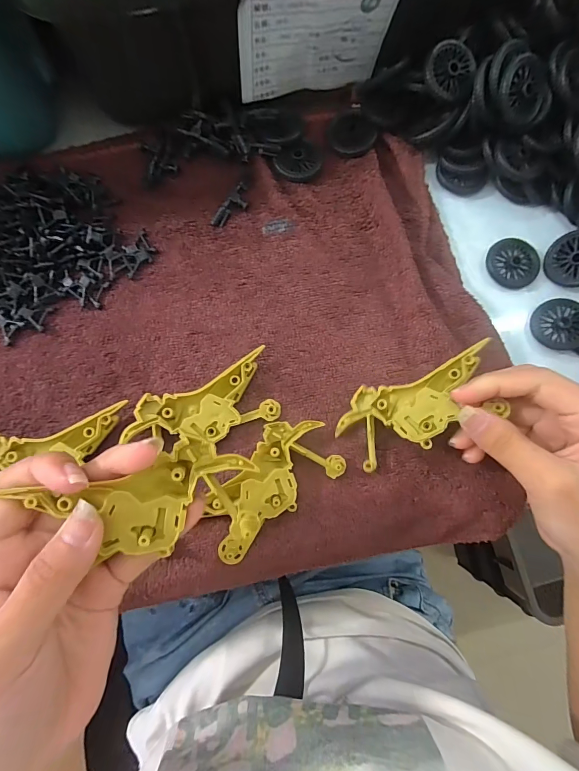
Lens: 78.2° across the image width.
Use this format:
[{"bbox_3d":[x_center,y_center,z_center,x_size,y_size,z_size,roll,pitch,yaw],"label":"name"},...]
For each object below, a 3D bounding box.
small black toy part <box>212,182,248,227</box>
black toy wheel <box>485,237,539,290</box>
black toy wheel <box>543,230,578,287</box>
[{"bbox_3d":[-0.041,-0.130,0.261,0.012,0.008,0.037,34,82,3],"label":"small black toy part"},{"bbox_3d":[0.167,-0.090,0.266,0.039,0.007,0.033,34,82,3],"label":"black toy wheel"},{"bbox_3d":[0.205,-0.091,0.255,0.037,0.005,0.037,8,103,37],"label":"black toy wheel"}]

